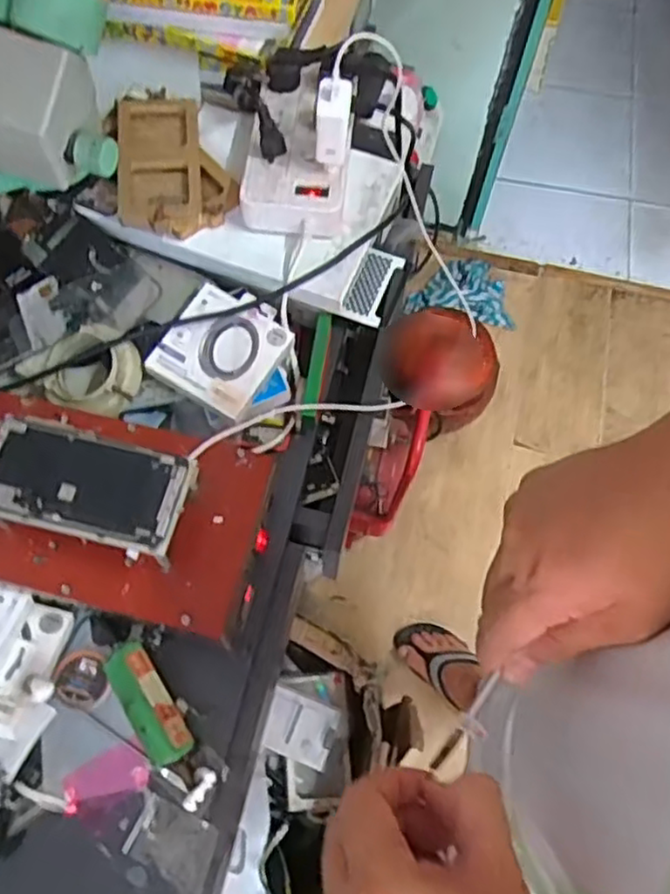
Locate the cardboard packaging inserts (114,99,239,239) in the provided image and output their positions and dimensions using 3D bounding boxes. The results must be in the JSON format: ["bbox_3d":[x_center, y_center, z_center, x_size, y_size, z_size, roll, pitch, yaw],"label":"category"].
[{"bbox_3d":[-0.162,-0.287,0.716,0.110,0.044,0.164,-6,66,-4],"label":"cardboard packaging inserts"}]

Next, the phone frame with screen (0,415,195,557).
[{"bbox_3d":[-0.194,0.028,0.536,0.158,0.016,0.082,14,66,5],"label":"phone frame with screen"}]

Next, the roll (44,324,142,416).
[{"bbox_3d":[-0.231,-0.072,0.665,0.082,0.038,0.085,0,66,-1],"label":"roll"}]

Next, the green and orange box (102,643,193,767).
[{"bbox_3d":[-0.155,0.211,0.575,0.041,0.039,0.104,-32,70,-14],"label":"green and orange box"}]

